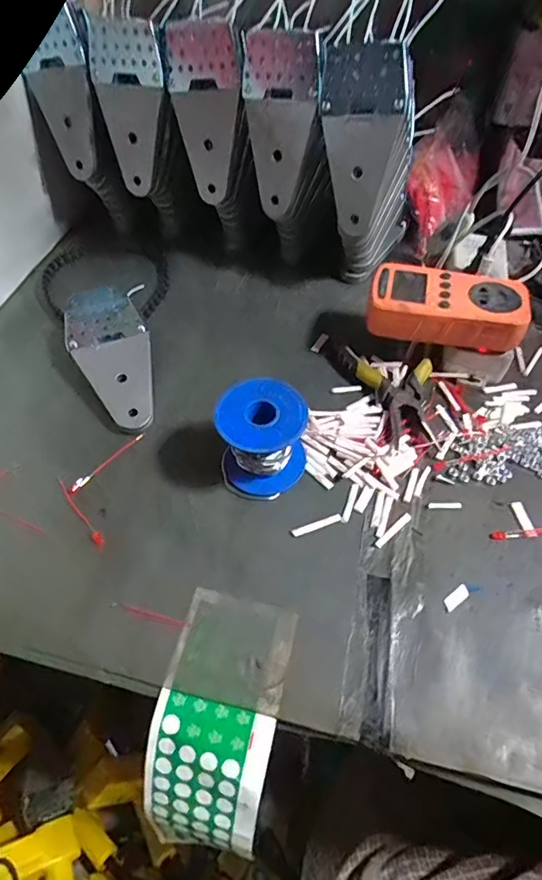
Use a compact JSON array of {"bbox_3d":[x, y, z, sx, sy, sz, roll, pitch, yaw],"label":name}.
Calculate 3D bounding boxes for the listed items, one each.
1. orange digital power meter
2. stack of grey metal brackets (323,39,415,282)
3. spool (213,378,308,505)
[{"bbox_3d":[0.150,-0.115,0.422,0.126,0.035,0.062,13,55,9],"label":"orange digital power meter"},{"bbox_3d":[0.091,-0.255,0.463,0.082,0.194,0.120,15,56,11],"label":"stack of grey metal brackets"},{"bbox_3d":[-0.006,0.000,0.358,0.063,0.064,0.063,2,54,2],"label":"spool"}]

